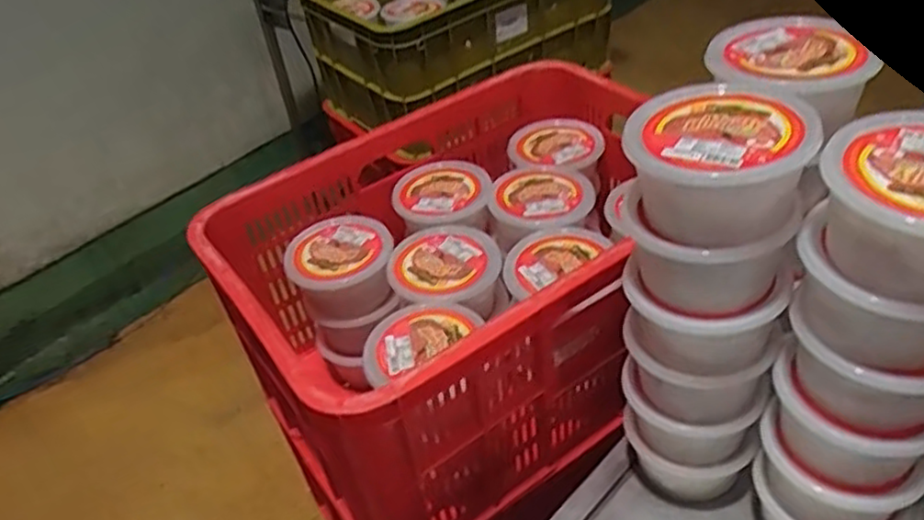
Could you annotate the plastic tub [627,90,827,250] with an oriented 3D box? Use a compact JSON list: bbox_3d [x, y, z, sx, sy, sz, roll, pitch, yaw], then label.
[{"bbox_3d":[0.168,-0.060,0.476,0.115,0.072,0.111,1,38,12],"label":"plastic tub"}]

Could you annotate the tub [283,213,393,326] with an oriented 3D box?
[{"bbox_3d":[-0.133,0.012,0.799,0.112,0.075,0.113,-5,37,4],"label":"tub"}]

